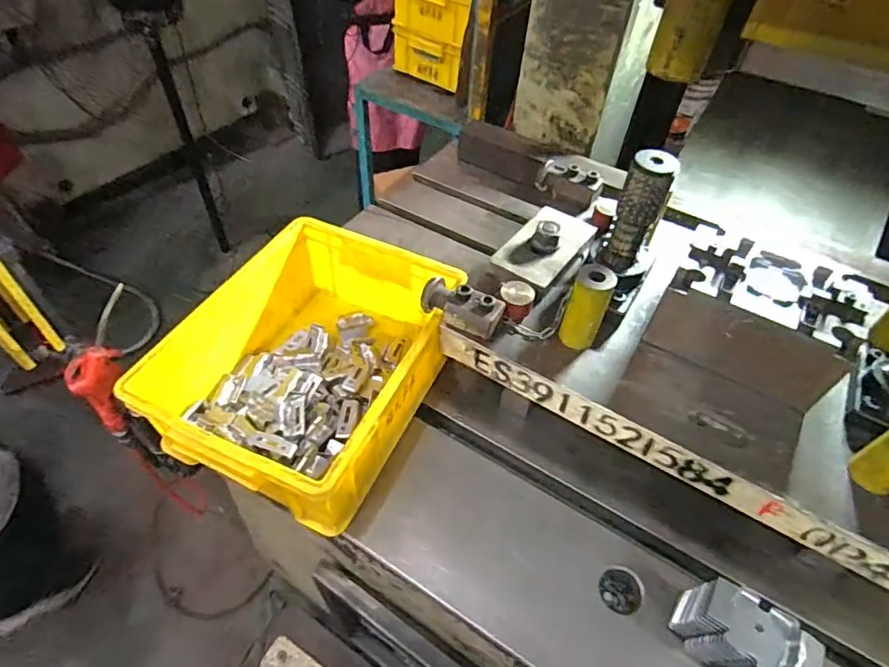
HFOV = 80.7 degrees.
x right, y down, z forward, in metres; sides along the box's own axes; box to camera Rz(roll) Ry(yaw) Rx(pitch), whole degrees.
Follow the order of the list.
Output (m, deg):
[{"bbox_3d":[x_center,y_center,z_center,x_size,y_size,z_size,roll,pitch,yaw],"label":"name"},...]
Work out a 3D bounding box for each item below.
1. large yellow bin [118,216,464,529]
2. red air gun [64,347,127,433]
[{"bbox_3d":[-0.156,0.033,0.651,0.254,0.144,0.355,21,51,13],"label":"large yellow bin"},{"bbox_3d":[-0.426,0.073,0.665,0.027,0.144,0.056,21,51,13],"label":"red air gun"}]

